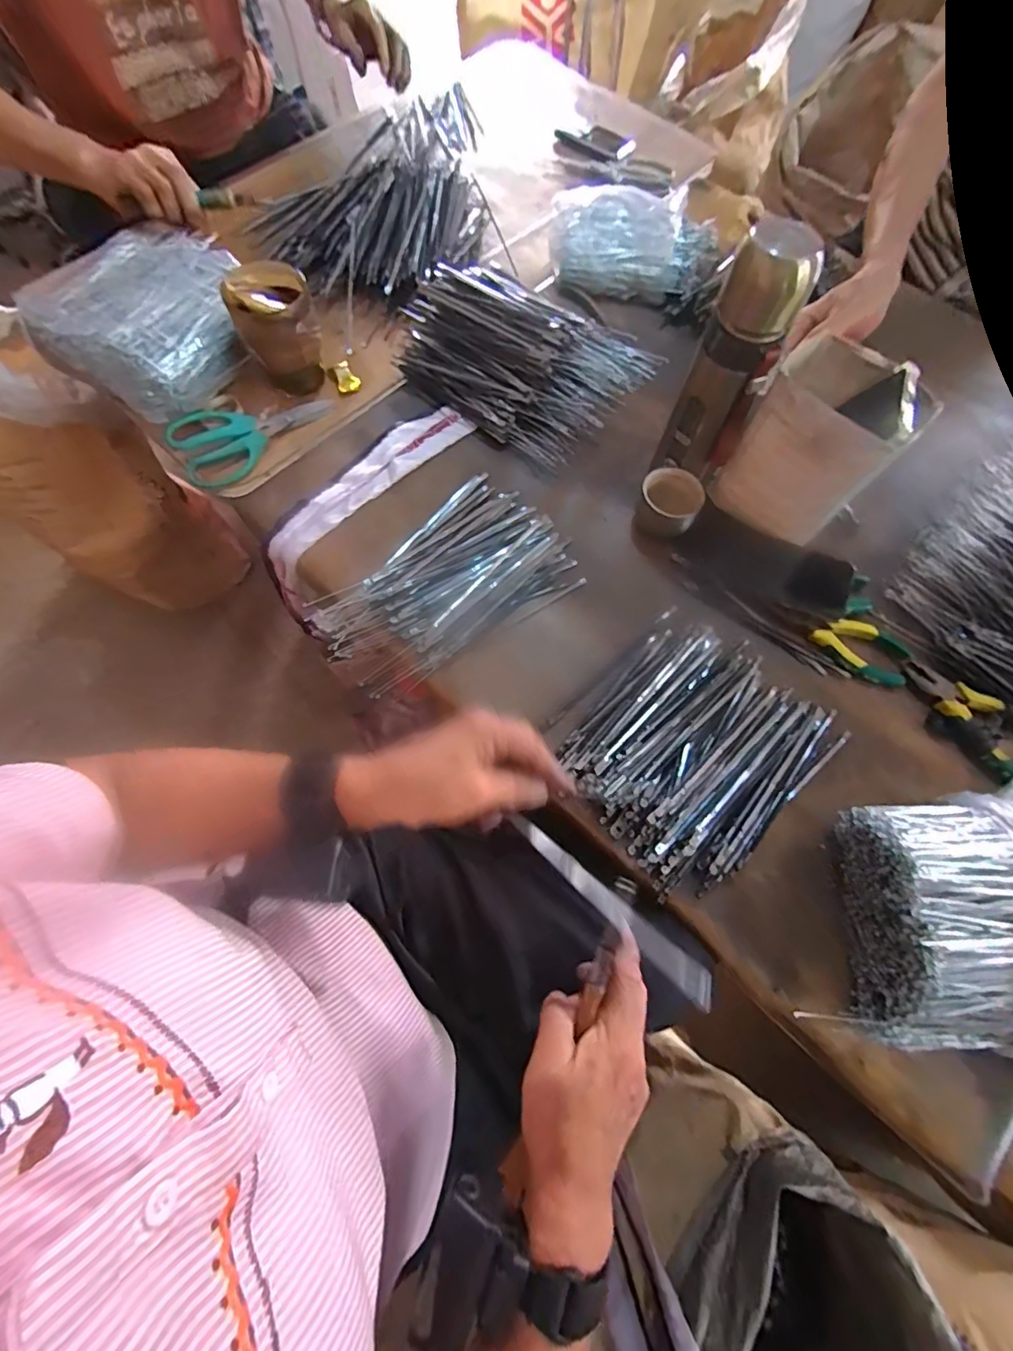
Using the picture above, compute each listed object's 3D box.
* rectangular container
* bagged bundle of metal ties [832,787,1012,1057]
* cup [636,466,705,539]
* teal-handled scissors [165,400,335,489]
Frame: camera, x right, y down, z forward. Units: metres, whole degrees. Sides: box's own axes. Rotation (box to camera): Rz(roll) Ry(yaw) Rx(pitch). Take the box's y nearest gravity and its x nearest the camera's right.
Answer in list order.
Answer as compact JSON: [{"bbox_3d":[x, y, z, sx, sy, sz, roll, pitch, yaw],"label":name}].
[{"bbox_3d":[0.290,-0.218,0.491,0.096,0.148,0.121,-37,75,-13],"label":"rectangular container"},{"bbox_3d":[0.379,0.185,0.391,0.205,0.084,0.231,7,70,1],"label":"bagged bundle of metal ties"},{"bbox_3d":[0.172,-0.184,0.540,0.059,0.046,0.059,1,70,-2],"label":"cup"},{"bbox_3d":[-0.293,-0.288,0.586,0.178,0.023,0.086,-39,76,-14],"label":"teal-handled scissors"}]

